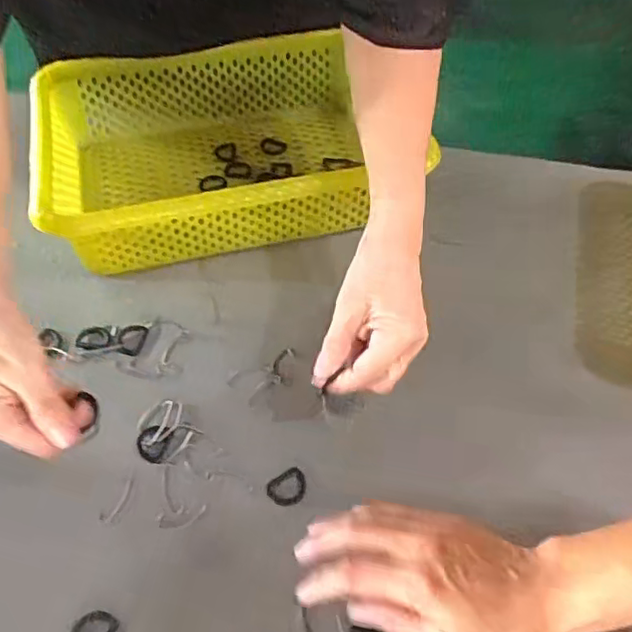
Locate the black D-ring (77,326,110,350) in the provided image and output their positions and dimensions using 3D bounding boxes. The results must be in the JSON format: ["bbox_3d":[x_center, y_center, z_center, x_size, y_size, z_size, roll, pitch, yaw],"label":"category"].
[{"bbox_3d":[-0.186,0.018,0.532,0.027,0.005,0.025,-14,52,-12],"label":"black D-ring"}]

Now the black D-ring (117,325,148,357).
[{"bbox_3d":[-0.154,0.019,0.533,0.021,0.004,0.032,9,51,7],"label":"black D-ring"}]

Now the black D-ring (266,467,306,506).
[{"bbox_3d":[-0.020,0.122,0.452,0.028,0.004,0.024,-28,56,-21],"label":"black D-ring"}]

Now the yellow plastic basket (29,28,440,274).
[{"bbox_3d":[-0.095,-0.161,0.624,0.311,0.091,0.236,-12,52,-10],"label":"yellow plastic basket"}]

